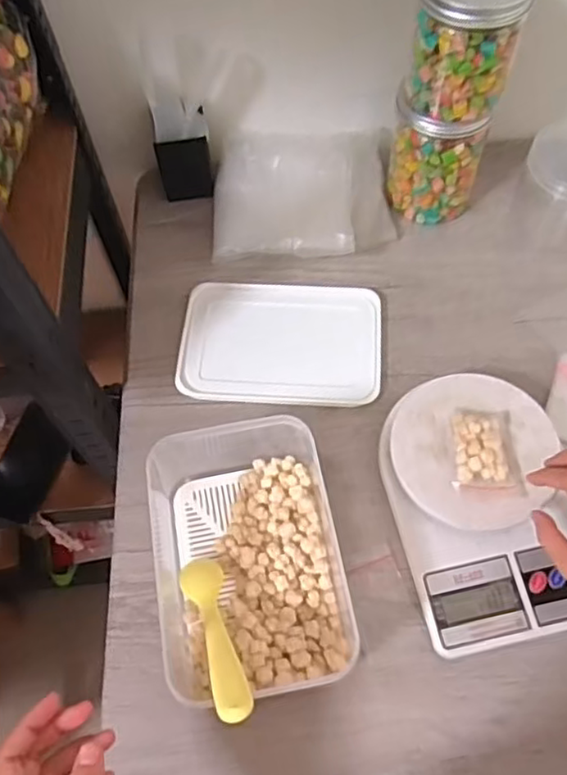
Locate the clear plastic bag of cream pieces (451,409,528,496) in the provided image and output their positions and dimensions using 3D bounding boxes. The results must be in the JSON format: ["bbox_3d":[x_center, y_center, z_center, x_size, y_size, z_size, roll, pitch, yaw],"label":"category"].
[{"bbox_3d":[0.162,0.048,0.518,0.053,0.020,0.066,3,63,4],"label":"clear plastic bag of cream pieces"}]

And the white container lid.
[{"bbox_3d":[-0.002,-0.043,0.624,0.188,0.017,0.125,4,63,4],"label":"white container lid"}]

